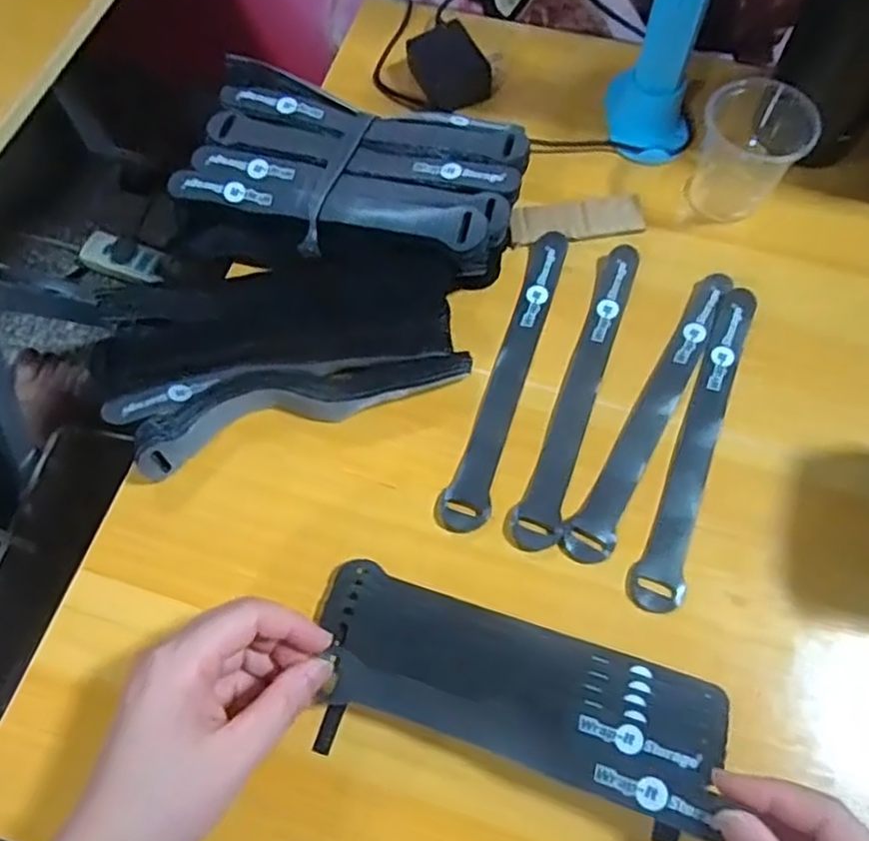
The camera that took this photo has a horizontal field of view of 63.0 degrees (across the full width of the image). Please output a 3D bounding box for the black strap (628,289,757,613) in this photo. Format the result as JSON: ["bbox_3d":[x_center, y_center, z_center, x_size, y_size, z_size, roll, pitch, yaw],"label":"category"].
[{"bbox_3d":[0.146,0.009,0.392,0.024,0.007,0.198,19,66,11],"label":"black strap"}]

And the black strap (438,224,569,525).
[{"bbox_3d":[0.044,-0.030,0.417,0.025,0.005,0.201,16,65,9],"label":"black strap"}]

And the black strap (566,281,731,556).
[{"bbox_3d":[0.126,-0.007,0.403,0.023,0.005,0.200,28,67,14],"label":"black strap"}]

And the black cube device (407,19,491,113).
[{"bbox_3d":[0.010,-0.261,0.520,0.038,0.030,0.060,-28,69,-10],"label":"black cube device"}]

